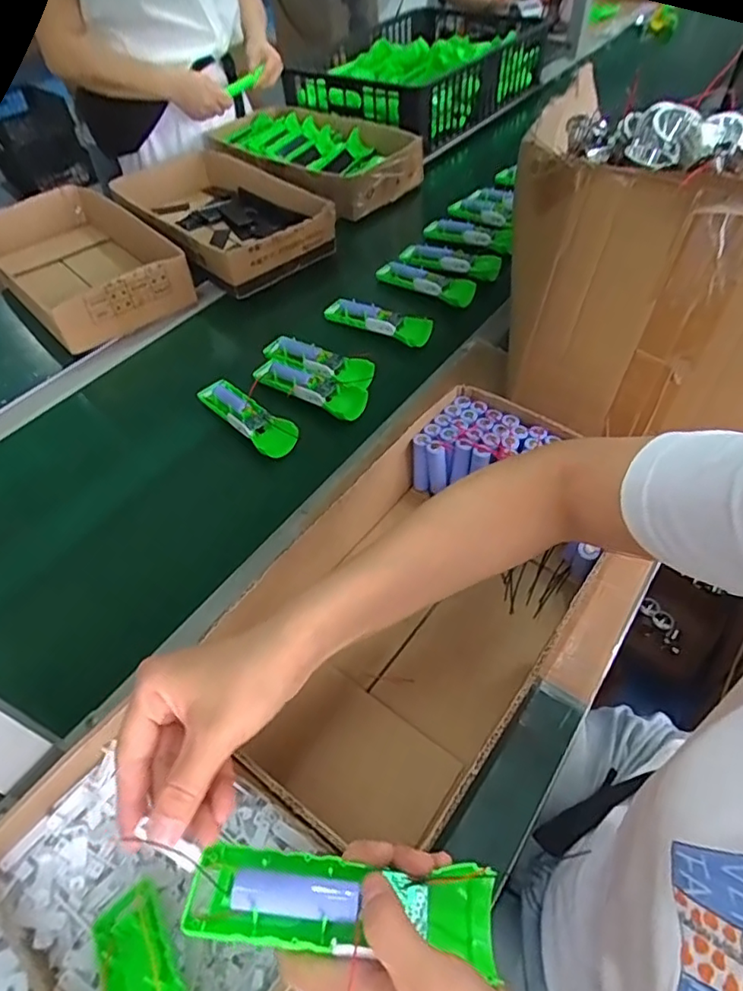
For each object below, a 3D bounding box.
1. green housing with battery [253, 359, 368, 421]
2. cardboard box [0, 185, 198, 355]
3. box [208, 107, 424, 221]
[{"bbox_3d":[-0.079,-0.137,0.720,0.156,0.022,0.043,23,57,21],"label":"green housing with battery"},{"bbox_3d":[-0.457,-0.362,0.891,0.216,0.087,0.380,-38,58,-23],"label":"cardboard box"},{"bbox_3d":[-0.118,-0.611,1.019,0.396,0.086,0.179,30,60,25],"label":"box"}]

